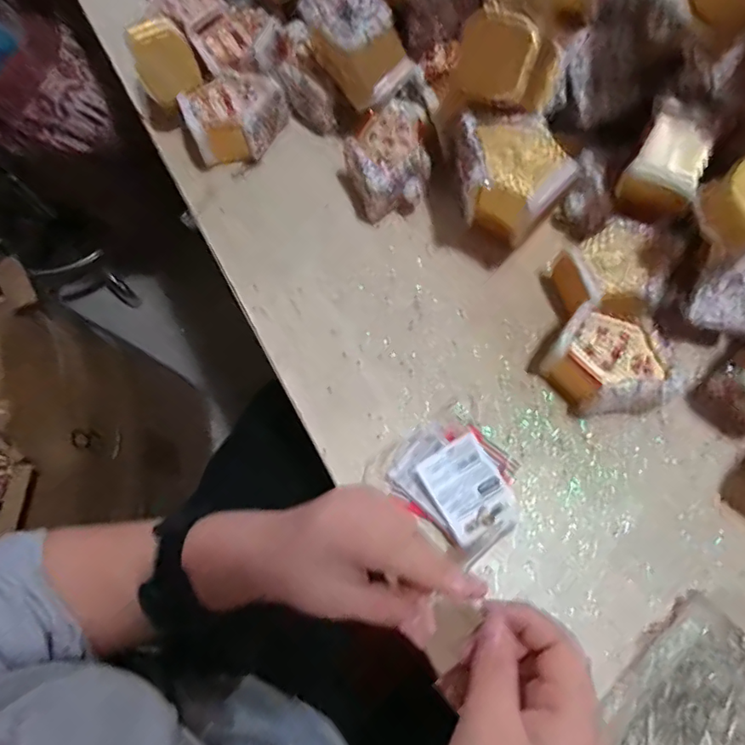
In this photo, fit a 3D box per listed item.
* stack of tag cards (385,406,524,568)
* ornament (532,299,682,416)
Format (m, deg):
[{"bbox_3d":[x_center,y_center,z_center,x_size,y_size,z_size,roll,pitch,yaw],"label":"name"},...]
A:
[{"bbox_3d":[0.056,0.072,0.351,0.072,0.029,0.084,-43,75,-11],"label":"stack of tag cards"},{"bbox_3d":[0.161,-0.001,0.364,0.082,0.047,0.062,36,77,13],"label":"ornament"}]

